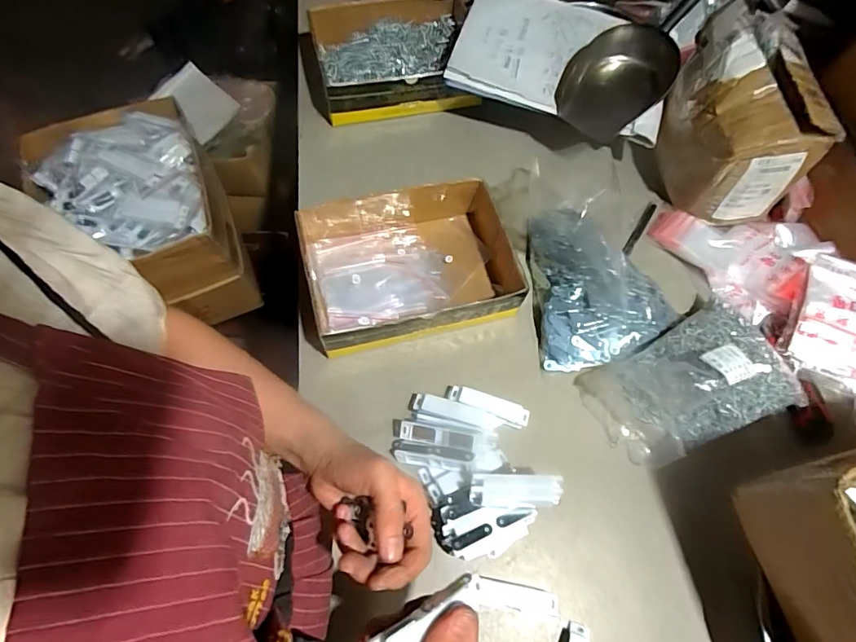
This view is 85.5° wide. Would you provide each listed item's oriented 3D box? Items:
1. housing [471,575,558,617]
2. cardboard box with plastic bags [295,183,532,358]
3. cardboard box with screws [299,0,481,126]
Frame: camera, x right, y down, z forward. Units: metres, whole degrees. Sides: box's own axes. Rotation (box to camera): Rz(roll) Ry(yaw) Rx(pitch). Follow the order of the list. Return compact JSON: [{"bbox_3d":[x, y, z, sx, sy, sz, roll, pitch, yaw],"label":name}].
[{"bbox_3d":[0.089,0.286,0.479,0.091,0.004,0.025,11,66,2],"label":"housing"},{"bbox_3d":[-0.028,-0.075,0.595,0.251,0.070,0.195,-12,67,-8],"label":"cardboard box with plastic bags"},{"bbox_3d":[-0.062,-0.418,0.733,0.262,0.067,0.198,-8,67,-7],"label":"cardboard box with screws"}]

